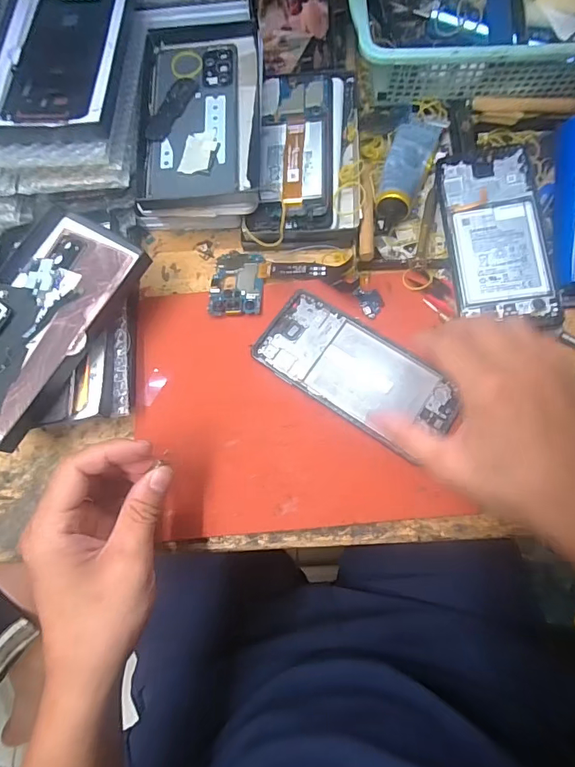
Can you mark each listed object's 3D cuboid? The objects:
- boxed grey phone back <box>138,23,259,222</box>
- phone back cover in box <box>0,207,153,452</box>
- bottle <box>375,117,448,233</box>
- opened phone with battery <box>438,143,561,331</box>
[{"bbox_3d":[-0.073,-0.232,0.392,0.099,0.032,0.186,-1,78,1],"label":"boxed grey phone back"},{"bbox_3d":[-0.192,-0.050,0.339,0.108,0.012,0.174,28,79,15],"label":"phone back cover in box"},{"bbox_3d":[0.108,-0.198,0.405,0.039,0.025,0.131,22,75,9],"label":"bottle"},{"bbox_3d":[0.171,-0.123,0.369,0.074,0.006,0.153,-7,77,12],"label":"opened phone with battery"}]

